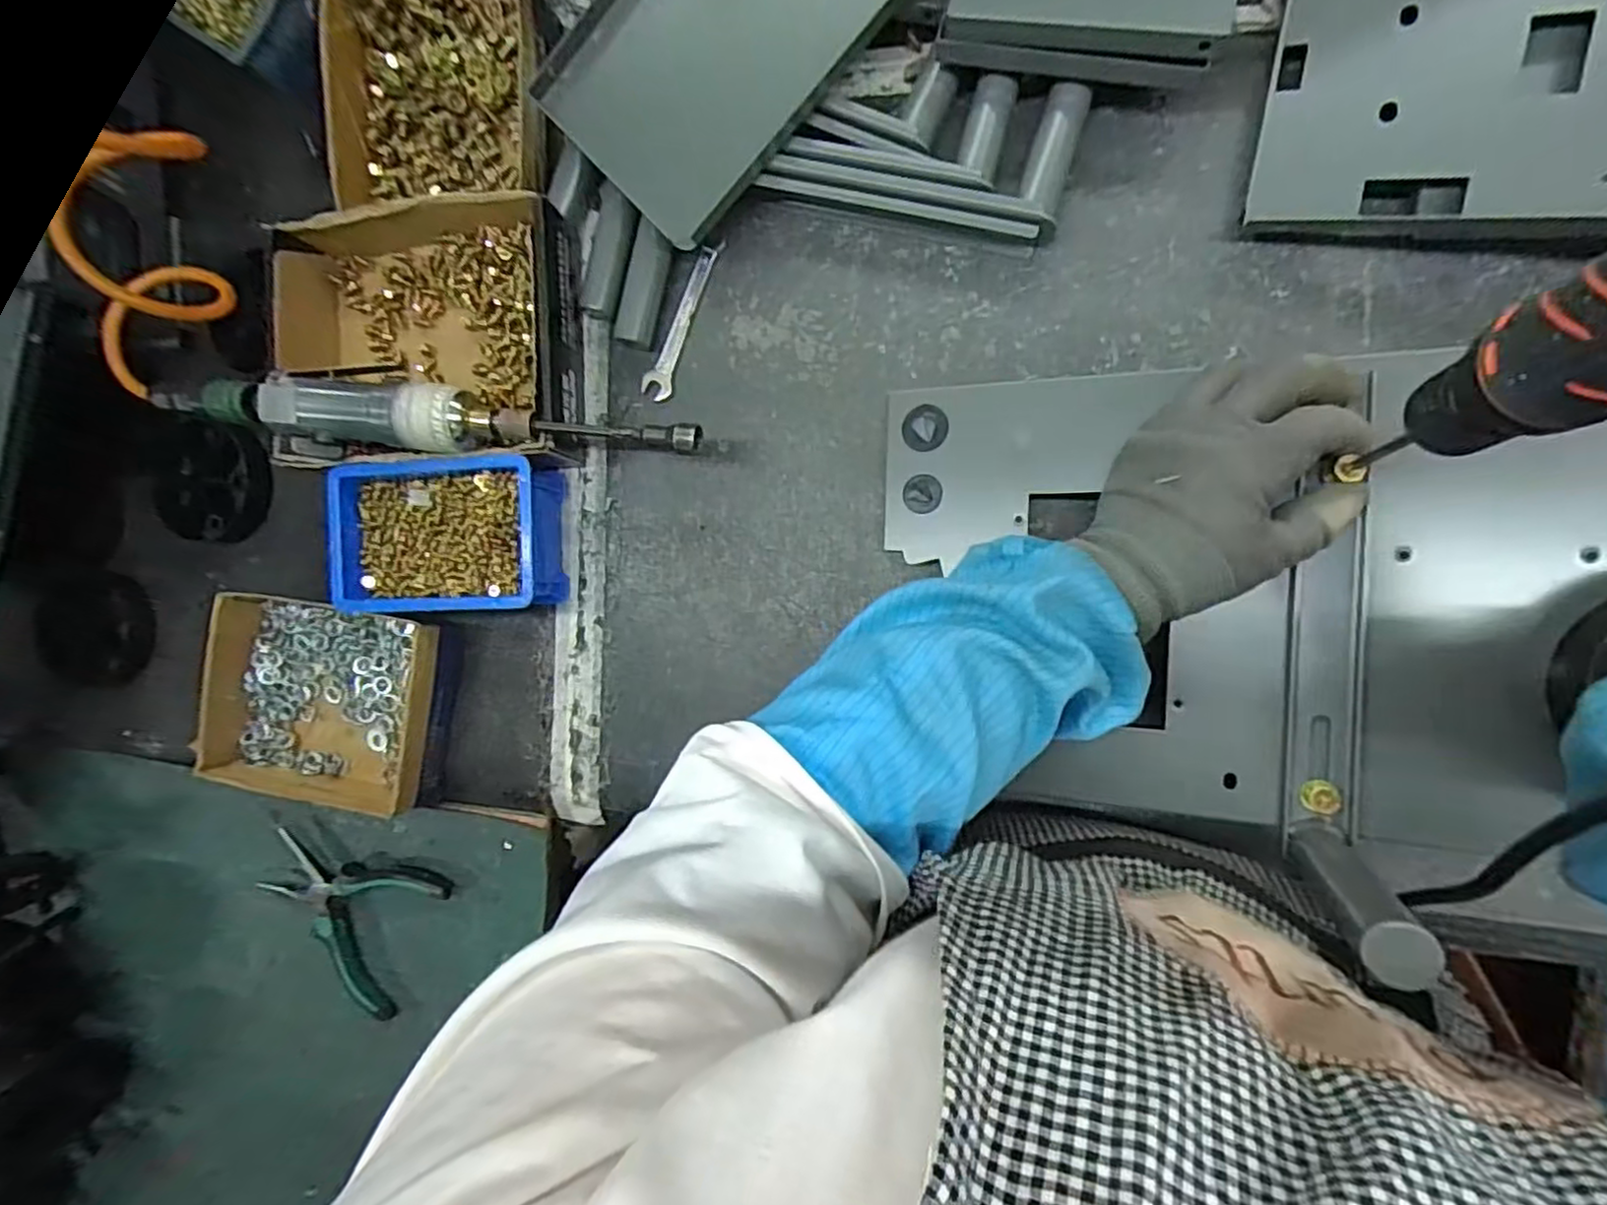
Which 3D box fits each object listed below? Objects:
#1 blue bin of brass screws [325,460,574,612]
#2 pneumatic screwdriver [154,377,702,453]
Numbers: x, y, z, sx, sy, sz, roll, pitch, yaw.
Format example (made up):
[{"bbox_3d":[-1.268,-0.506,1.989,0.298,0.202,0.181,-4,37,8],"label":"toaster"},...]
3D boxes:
[{"bbox_3d":[-0.241,-0.045,0.478,0.146,0.048,0.099,-2,92,10],"label":"blue bin of brass screws"},{"bbox_3d":[-0.249,-0.118,0.445,0.364,0.033,0.039,7,93,11],"label":"pneumatic screwdriver"}]

